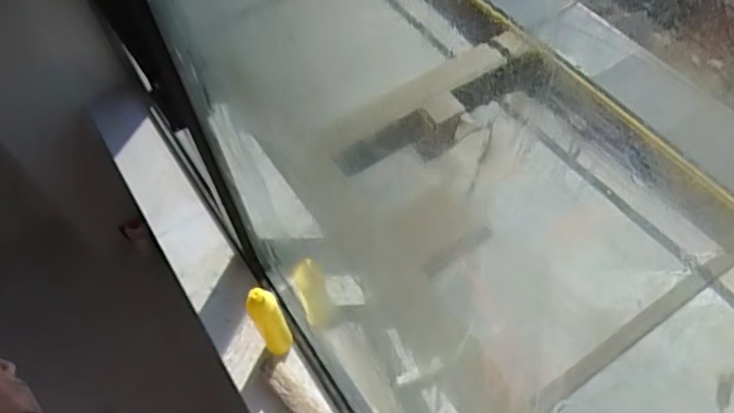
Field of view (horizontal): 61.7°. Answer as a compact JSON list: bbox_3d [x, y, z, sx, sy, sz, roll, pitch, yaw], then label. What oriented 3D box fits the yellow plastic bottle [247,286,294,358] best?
[{"bbox_3d":[-0.197,0.244,1.264,0.059,0.261,0.056,-30,60,-15],"label":"yellow plastic bottle"}]

